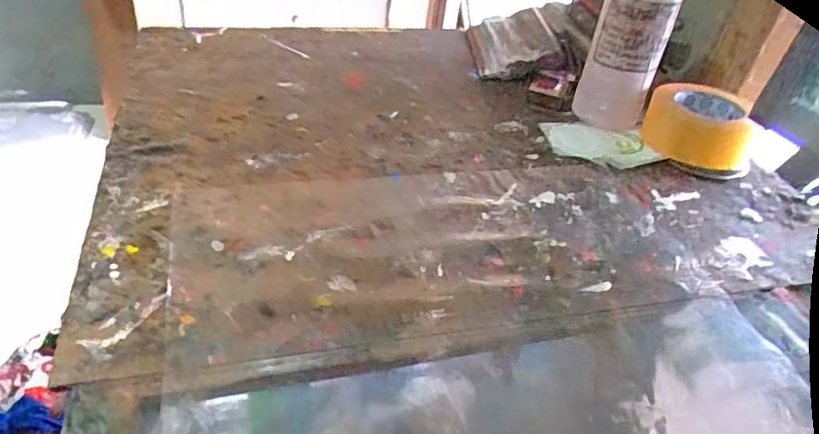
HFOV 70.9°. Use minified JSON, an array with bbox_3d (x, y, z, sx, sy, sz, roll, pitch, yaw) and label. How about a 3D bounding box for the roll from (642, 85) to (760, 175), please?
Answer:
[{"bbox_3d":[0.336,-0.104,0.674,0.107,0.065,0.107,5,38,-4],"label":"roll"}]

